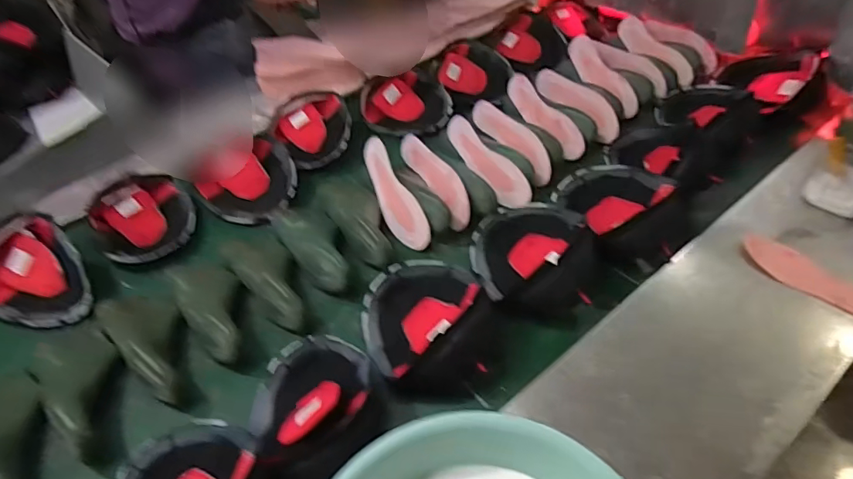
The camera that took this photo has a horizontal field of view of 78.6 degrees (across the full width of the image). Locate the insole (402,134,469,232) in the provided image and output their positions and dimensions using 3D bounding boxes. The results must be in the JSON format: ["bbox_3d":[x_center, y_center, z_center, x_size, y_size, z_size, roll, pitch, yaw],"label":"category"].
[{"bbox_3d":[0.011,-0.114,0.912,0.031,0.061,0.231,-3,42,-37],"label":"insole"}]

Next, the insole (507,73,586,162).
[{"bbox_3d":[0.231,-0.242,1.024,0.051,0.043,0.236,-24,60,-18],"label":"insole"}]

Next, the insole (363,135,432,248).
[{"bbox_3d":[-0.059,-0.077,0.894,0.013,0.071,0.226,-1,55,-49],"label":"insole"}]

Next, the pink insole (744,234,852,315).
[{"bbox_3d":[0.541,0.053,0.734,0.064,0.009,0.188,-30,50,-23],"label":"pink insole"}]

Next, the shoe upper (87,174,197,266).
[{"bbox_3d":[-0.495,-0.046,0.907,0.160,0.044,0.185,-27,49,-21],"label":"shoe upper"}]

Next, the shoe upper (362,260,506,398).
[{"bbox_3d":[-0.003,0.109,0.710,0.166,0.085,0.219,-37,53,-28],"label":"shoe upper"}]

